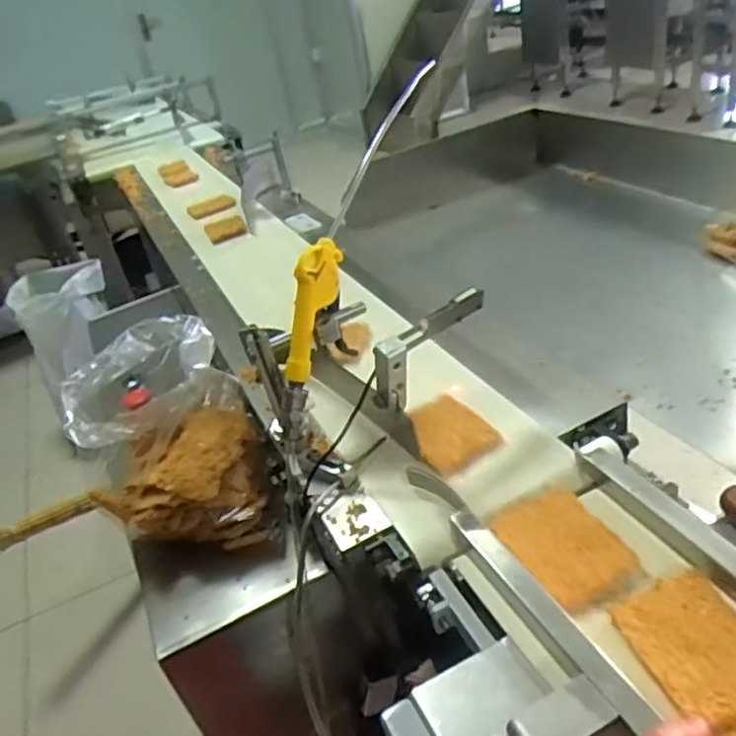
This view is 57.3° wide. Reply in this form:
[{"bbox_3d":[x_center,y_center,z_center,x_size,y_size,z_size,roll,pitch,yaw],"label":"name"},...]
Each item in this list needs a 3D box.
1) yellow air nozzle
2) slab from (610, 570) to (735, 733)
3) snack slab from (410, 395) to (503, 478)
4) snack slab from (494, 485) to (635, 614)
[{"bbox_3d":[-0.054,-0.054,0.630,0.020,0.133,0.050,13,-2,29],"label":"yellow air nozzle"},{"bbox_3d":[0.196,0.166,0.403,0.067,0.007,0.094,-17,33,-7],"label":"slab"},{"bbox_3d":[0.072,0.059,0.615,0.071,0.006,0.081,-26,45,-25],"label":"snack slab"},{"bbox_3d":[0.138,0.126,0.487,0.070,0.013,0.102,-21,33,-13],"label":"snack slab"}]

